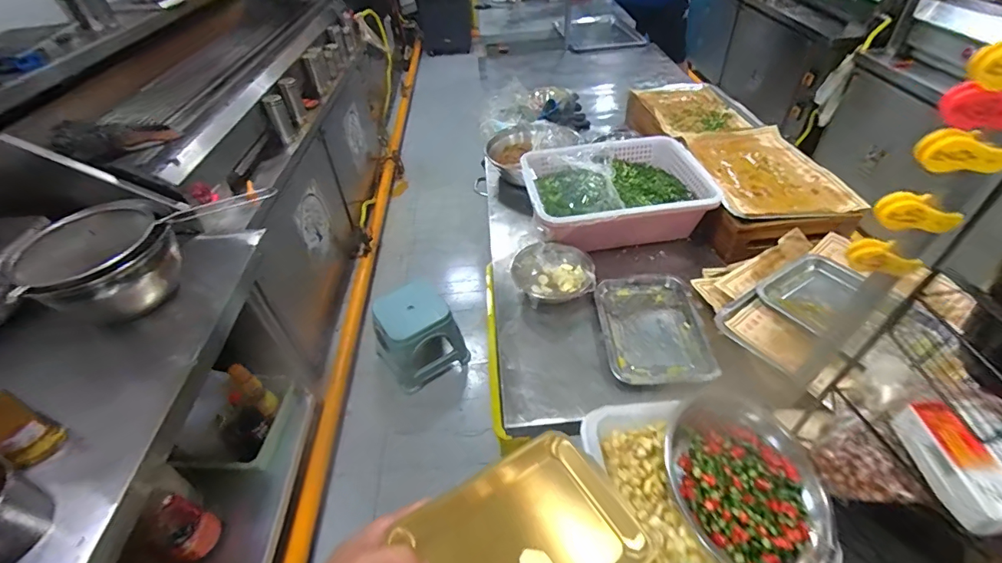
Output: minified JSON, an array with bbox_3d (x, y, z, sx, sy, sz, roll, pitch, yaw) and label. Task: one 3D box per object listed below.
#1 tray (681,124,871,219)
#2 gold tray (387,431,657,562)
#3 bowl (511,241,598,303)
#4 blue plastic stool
[{"bbox_3d":[0.593,-0.259,1.016,0.258,0.024,0.369,-8,46,1],"label":"tray"},{"bbox_3d":[0.020,0.226,0.380,0.210,0.015,0.143,-16,47,-35],"label":"gold tray"},{"bbox_3d":[0.105,-0.020,0.914,0.164,0.066,0.135,0,44,5],"label":"bowl"},{"bbox_3d":[-0.320,0.197,1.659,0.267,0.284,0.287,-32,50,-25],"label":"blue plastic stool"}]

